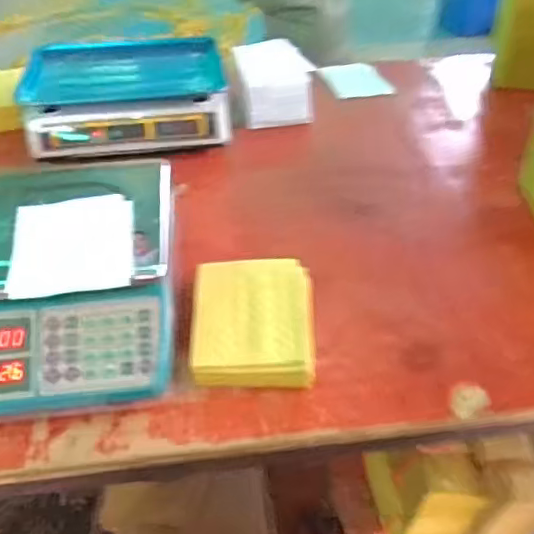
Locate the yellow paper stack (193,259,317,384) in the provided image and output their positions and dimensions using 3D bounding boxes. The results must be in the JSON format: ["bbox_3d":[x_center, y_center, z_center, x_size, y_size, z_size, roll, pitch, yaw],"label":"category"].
[{"bbox_3d":[-0.014,0.057,0.623,0.130,0.027,0.162,-1,42,0],"label":"yellow paper stack"}]

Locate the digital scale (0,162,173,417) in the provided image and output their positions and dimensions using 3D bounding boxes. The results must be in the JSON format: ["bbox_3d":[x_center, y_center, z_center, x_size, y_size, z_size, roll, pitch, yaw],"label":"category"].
[{"bbox_3d":[-0.251,0.006,0.607,0.288,0.103,0.286,-7,43,-6],"label":"digital scale"}]

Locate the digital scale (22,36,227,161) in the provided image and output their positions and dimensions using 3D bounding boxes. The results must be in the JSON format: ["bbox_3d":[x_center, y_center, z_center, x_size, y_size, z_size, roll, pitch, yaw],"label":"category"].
[{"bbox_3d":[-0.233,-0.286,0.944,0.323,0.095,0.213,-7,43,-6],"label":"digital scale"}]

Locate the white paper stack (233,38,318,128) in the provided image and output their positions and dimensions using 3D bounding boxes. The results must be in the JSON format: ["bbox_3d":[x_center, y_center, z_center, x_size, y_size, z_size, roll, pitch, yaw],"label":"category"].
[{"bbox_3d":[0.010,-0.337,1.023,0.131,0.080,0.174,-7,43,-7],"label":"white paper stack"}]

